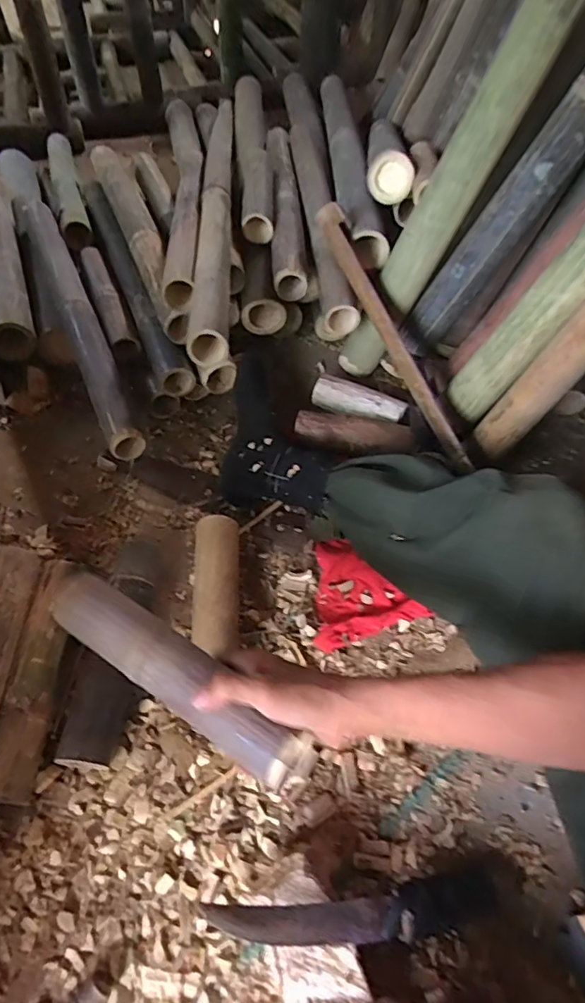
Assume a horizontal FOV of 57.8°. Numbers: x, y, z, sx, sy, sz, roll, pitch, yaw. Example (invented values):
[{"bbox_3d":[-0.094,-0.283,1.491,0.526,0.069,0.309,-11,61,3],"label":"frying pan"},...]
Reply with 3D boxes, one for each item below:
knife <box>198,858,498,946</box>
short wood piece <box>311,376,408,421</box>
[{"bbox_3d":[0.067,0.376,0.488,0.292,0.028,0.048,6,52,-17],"label":"knife"},{"bbox_3d":[0.109,-0.167,0.882,0.154,0.041,0.033,20,55,11],"label":"short wood piece"}]

